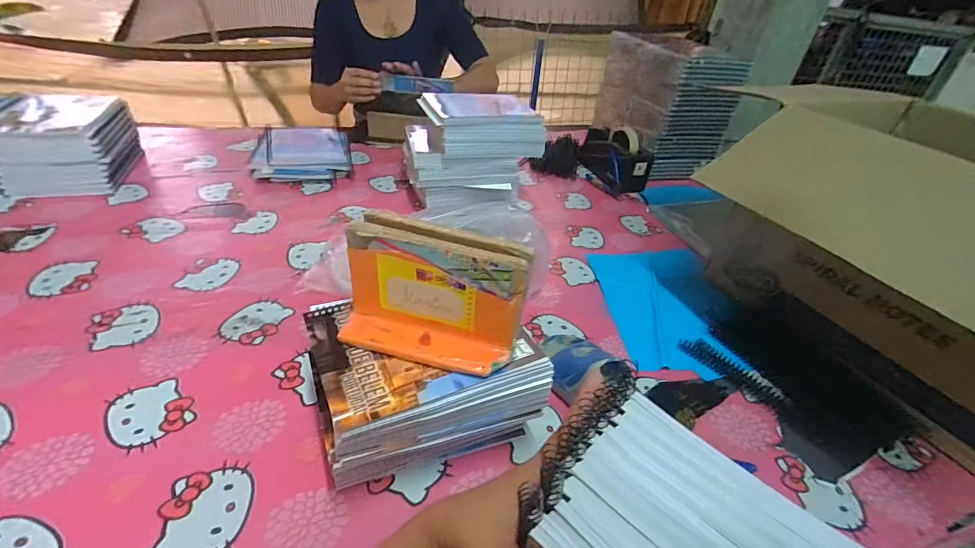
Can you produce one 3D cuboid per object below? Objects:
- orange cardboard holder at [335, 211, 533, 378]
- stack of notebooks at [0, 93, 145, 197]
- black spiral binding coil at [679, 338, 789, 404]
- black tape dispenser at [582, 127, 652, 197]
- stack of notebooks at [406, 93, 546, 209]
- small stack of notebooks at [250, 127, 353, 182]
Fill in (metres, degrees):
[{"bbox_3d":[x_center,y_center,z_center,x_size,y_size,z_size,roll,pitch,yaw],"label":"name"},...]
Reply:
[{"bbox_3d":[-0.049,0.018,0.390,0.159,0.105,0.063,12,36,5],"label":"orange cardboard holder"},{"bbox_3d":[-0.765,-0.242,0.805,0.175,0.125,0.195,-5,38,-16],"label":"stack of notebooks"},{"bbox_3d":[0.326,0.128,0.586,0.135,0.020,0.038,33,43,31],"label":"black spiral binding coil"},{"bbox_3d":[0.314,-0.302,1.084,0.108,0.110,0.245,0,37,-11],"label":"black tape dispenser"},{"bbox_3d":[-0.031,-0.269,0.894,0.261,0.195,0.217,0,37,-11],"label":"stack of notebooks"},{"bbox_3d":[-0.411,-0.276,0.981,0.196,0.050,0.237,-5,38,-17],"label":"small stack of notebooks"}]

